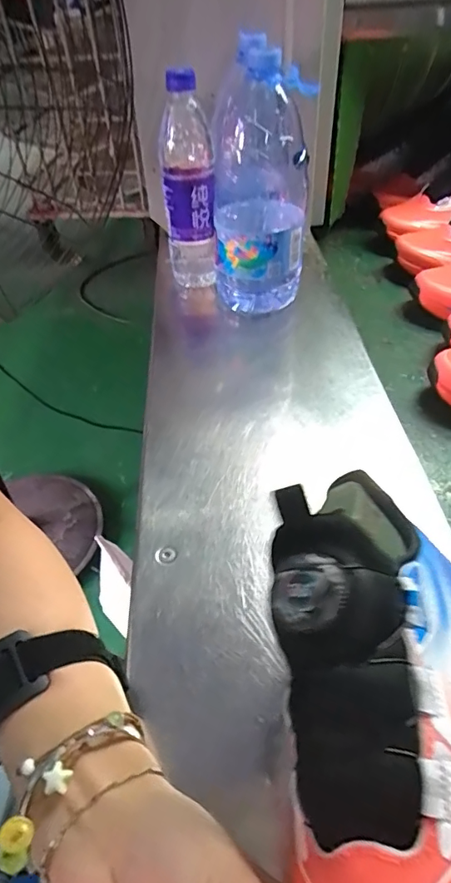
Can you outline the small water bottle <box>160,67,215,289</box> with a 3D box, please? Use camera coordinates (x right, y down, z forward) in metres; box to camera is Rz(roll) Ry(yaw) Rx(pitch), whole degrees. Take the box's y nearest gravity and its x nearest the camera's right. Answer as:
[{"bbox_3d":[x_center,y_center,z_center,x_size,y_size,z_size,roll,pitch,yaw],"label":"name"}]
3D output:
[{"bbox_3d":[-0.043,-0.294,0.579,0.058,0.223,0.053,-3,42,1],"label":"small water bottle"}]

